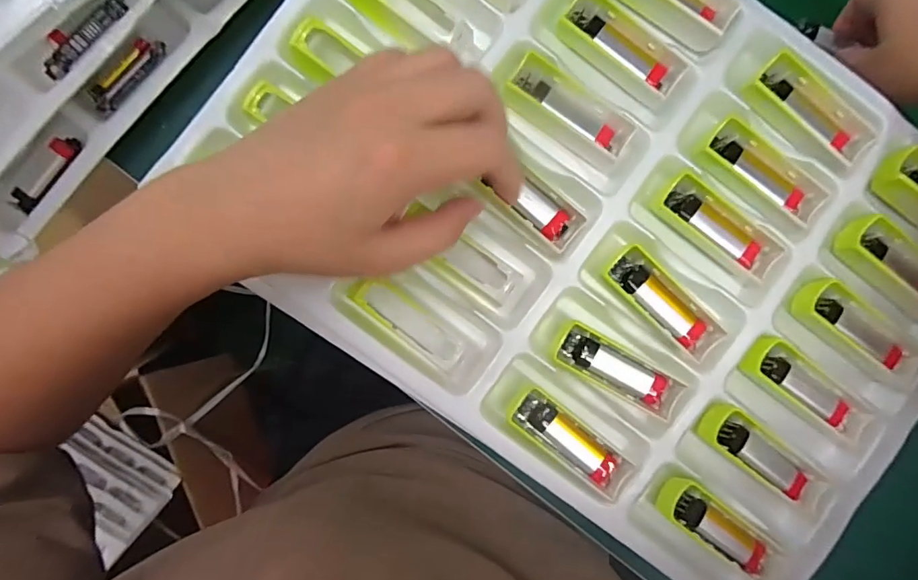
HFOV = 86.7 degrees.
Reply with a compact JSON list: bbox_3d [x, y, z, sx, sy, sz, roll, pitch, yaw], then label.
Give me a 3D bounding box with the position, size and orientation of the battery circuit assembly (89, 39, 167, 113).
[{"bbox_3d":[-0.251,-0.164,0.369,0.015,0.015,0.068,41,87,-1],"label":"battery circuit assembly"}]

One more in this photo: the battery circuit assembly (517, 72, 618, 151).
[{"bbox_3d":[0.065,-0.107,0.292,0.067,0.006,0.015,34,88,-1],"label":"battery circuit assembly"}]

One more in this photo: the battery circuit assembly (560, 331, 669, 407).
[{"bbox_3d":[0.095,0.048,0.297,0.069,0.013,0.018,30,88,-2],"label":"battery circuit assembly"}]

